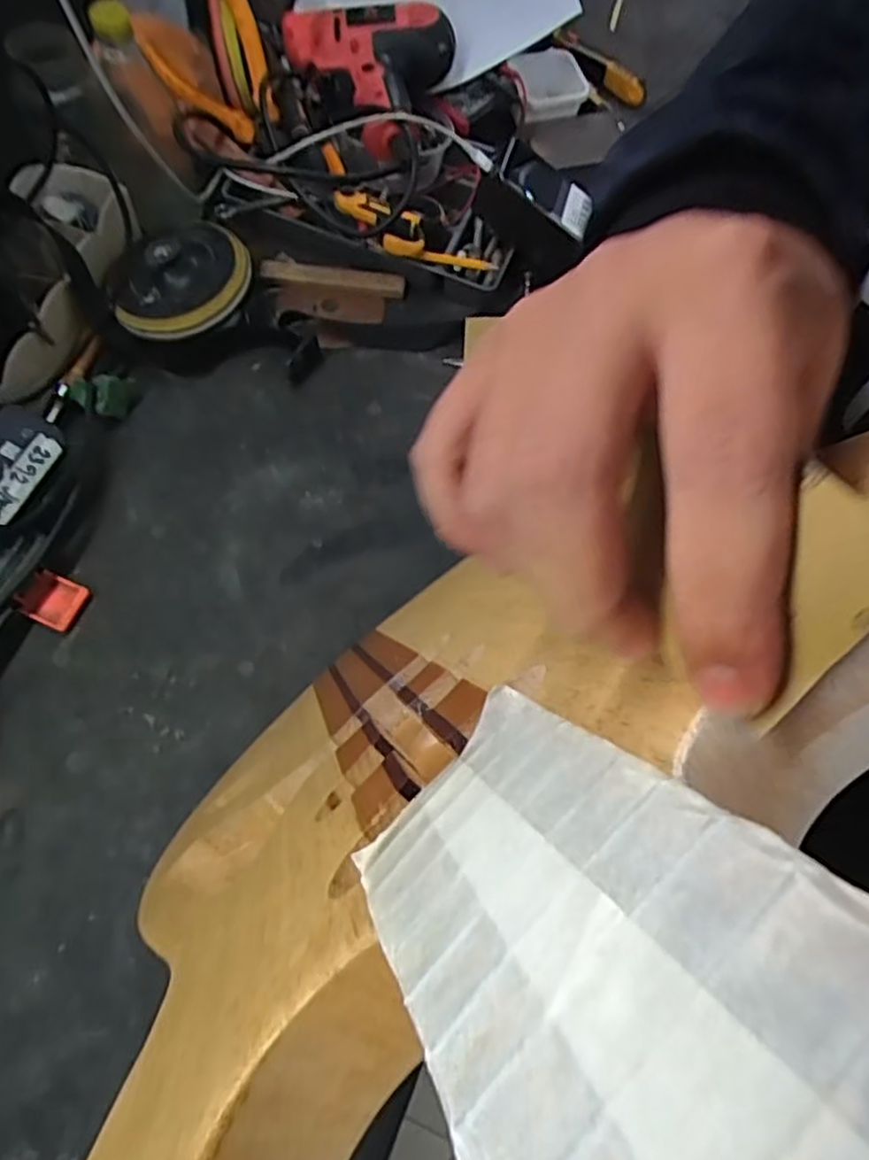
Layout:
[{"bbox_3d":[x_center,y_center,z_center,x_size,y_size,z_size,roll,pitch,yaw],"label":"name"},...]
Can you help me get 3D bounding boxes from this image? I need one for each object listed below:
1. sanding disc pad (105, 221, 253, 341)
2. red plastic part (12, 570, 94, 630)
[{"bbox_3d":[-0.216,-0.257,0.579,0.116,0.036,0.104,-33,74,-7],"label":"sanding disc pad"},{"bbox_3d":[-0.279,0.014,0.510,0.043,0.009,0.035,26,72,-5],"label":"red plastic part"}]

